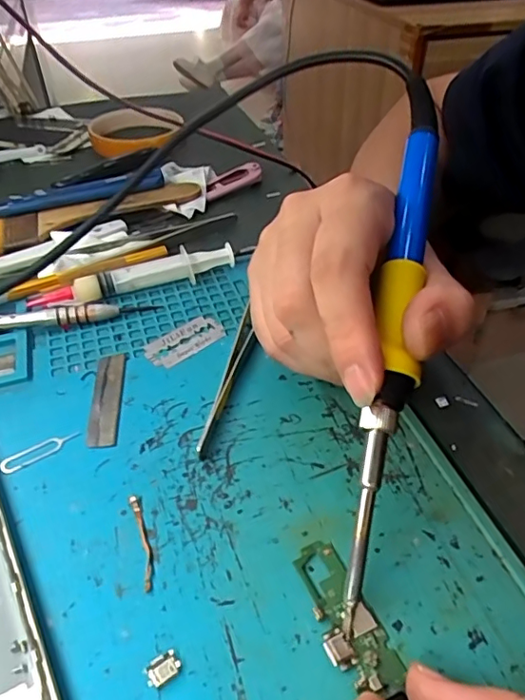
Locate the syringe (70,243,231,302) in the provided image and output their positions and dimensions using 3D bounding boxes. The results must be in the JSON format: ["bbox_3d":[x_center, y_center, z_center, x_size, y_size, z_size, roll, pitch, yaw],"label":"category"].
[{"bbox_3d":[-0.060,-0.044,0.311,0.090,0.015,0.012,-13,43,-12],"label":"syringe"}]

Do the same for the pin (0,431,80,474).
[{"bbox_3d":[-0.093,0.042,0.230,0.033,0.004,0.008,-26,54,-24],"label":"pin"}]

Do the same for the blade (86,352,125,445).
[{"bbox_3d":[-0.072,0.021,0.250,0.013,0.004,0.056,-6,42,-4],"label":"blade"}]

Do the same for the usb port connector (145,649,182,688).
[{"bbox_3d":[-0.030,0.096,0.166,0.010,0.004,0.008,-20,45,-19],"label":"usb port connector"}]

